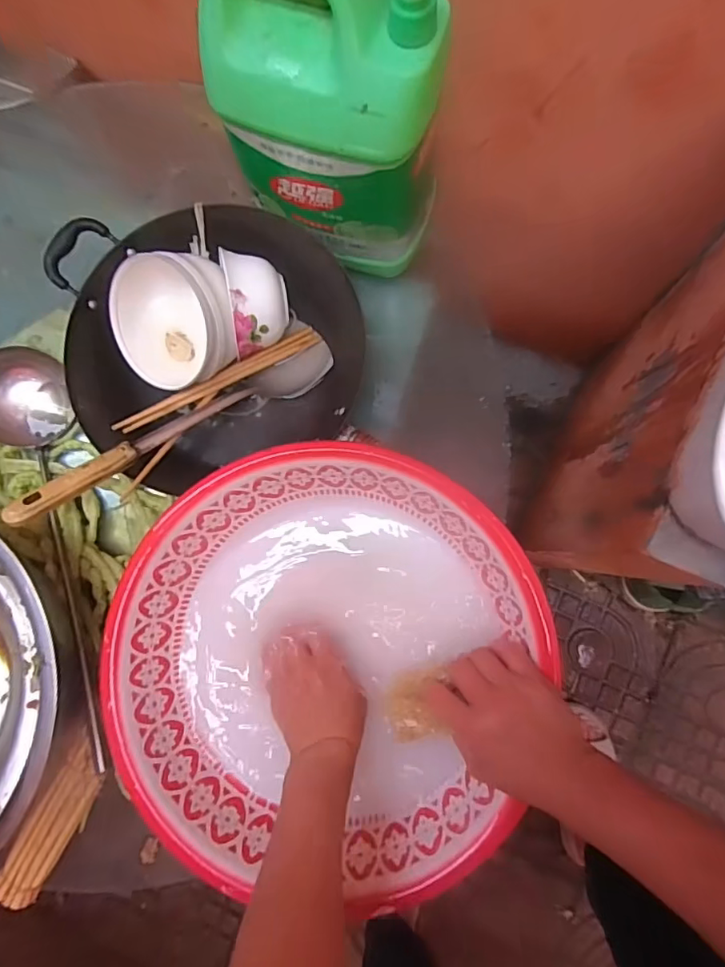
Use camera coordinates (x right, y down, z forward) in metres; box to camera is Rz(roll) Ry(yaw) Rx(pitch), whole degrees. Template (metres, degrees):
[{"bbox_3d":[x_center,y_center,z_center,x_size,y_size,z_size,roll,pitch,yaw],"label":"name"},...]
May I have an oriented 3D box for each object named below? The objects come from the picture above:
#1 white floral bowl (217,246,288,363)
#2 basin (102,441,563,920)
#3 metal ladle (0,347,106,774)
[{"bbox_3d":[-0.108,-0.186,0.558,0.055,0.085,0.095,-3,83,4],"label":"white floral bowl"},{"bbox_3d":[-0.029,0.161,0.502,0.370,0.116,0.374,-1,83,5],"label":"basin"},{"bbox_3d":[-0.347,0.069,0.580,0.087,0.071,0.445,-15,82,3],"label":"metal ladle"}]

